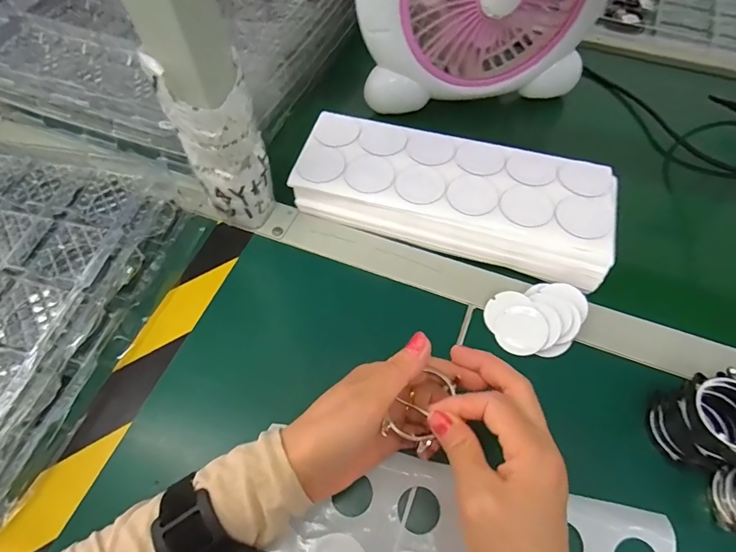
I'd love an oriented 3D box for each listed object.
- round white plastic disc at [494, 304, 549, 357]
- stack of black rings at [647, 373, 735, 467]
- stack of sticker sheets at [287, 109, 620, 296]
[{"bbox_3d":[0.125,0.044,0.354,0.040,0.004,0.040,-7,68,18],"label":"round white plastic disc"},{"bbox_3d":[0.226,0.096,0.291,0.044,0.053,0.049,-15,60,-8],"label":"stack of black rings"},{"bbox_3d":[0.075,-0.073,0.404,0.283,0.046,0.119,15,61,10],"label":"stack of sticker sheets"}]

